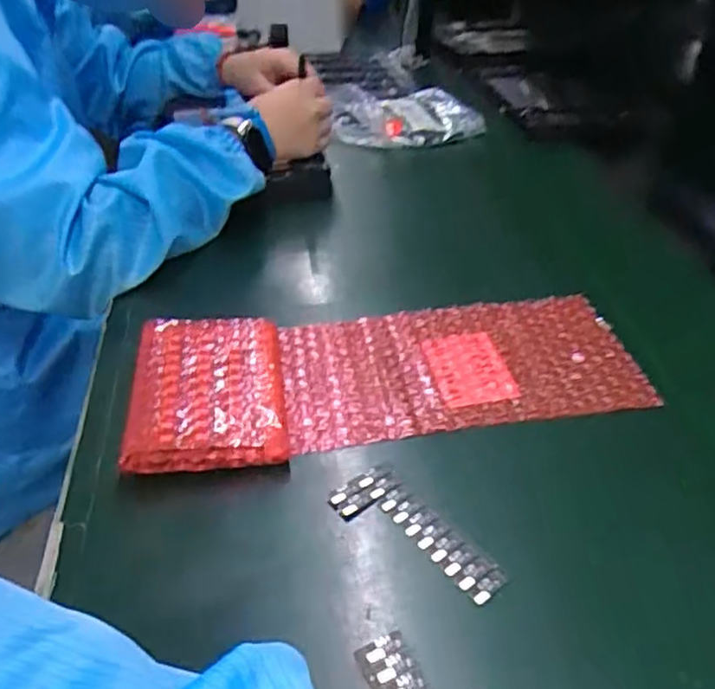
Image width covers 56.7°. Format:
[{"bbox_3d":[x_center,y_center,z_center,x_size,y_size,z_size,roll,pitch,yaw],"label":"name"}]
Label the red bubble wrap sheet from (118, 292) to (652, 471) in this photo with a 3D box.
[{"bbox_3d":[0.022,0.015,0.456,0.338,0.028,0.127,-8,39,-10],"label":"red bubble wrap sheet"}]

